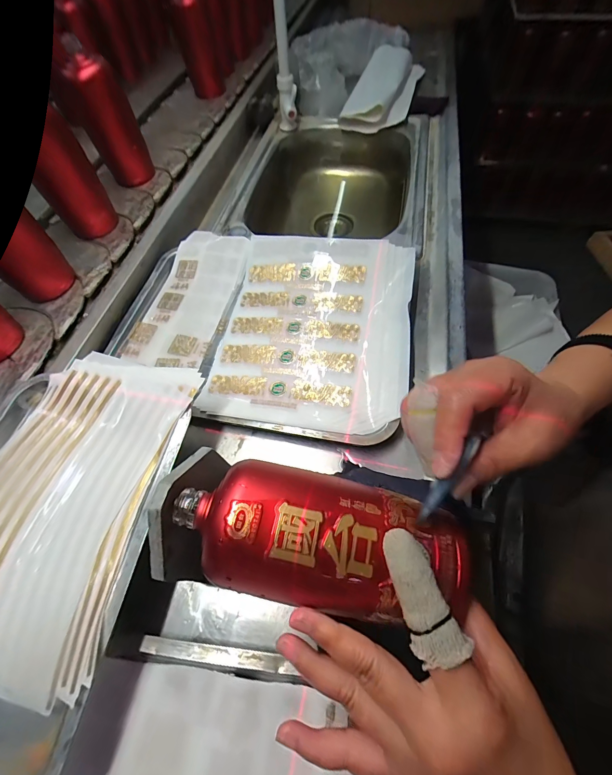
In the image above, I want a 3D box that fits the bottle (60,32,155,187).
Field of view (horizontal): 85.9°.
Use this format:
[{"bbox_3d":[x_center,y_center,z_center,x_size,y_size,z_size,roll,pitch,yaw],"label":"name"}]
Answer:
[{"bbox_3d":[-0.330,-0.442,0.552,0.065,0.177,0.059,24,64,18],"label":"bottle"}]

